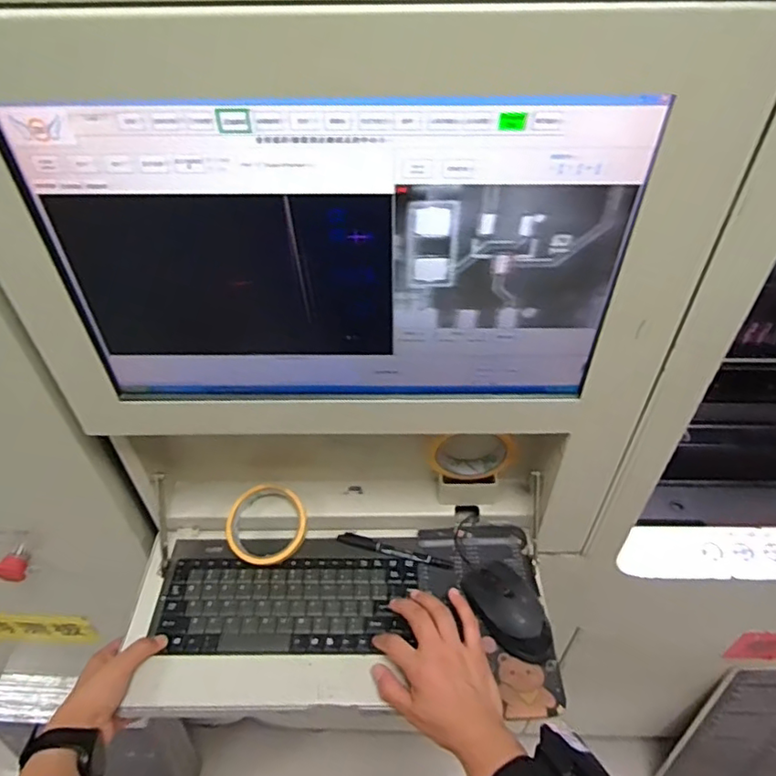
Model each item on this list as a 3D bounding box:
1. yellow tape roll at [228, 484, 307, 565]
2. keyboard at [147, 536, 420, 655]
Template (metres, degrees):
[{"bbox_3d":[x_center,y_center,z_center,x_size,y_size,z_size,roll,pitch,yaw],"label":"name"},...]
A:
[{"bbox_3d":[-0.141,0.161,0.689,0.087,0.022,0.089,-1,66,2],"label":"yellow tape roll"},{"bbox_3d":[-0.109,0.222,0.642,0.271,0.014,0.129,-1,46,-1],"label":"keyboard"}]

